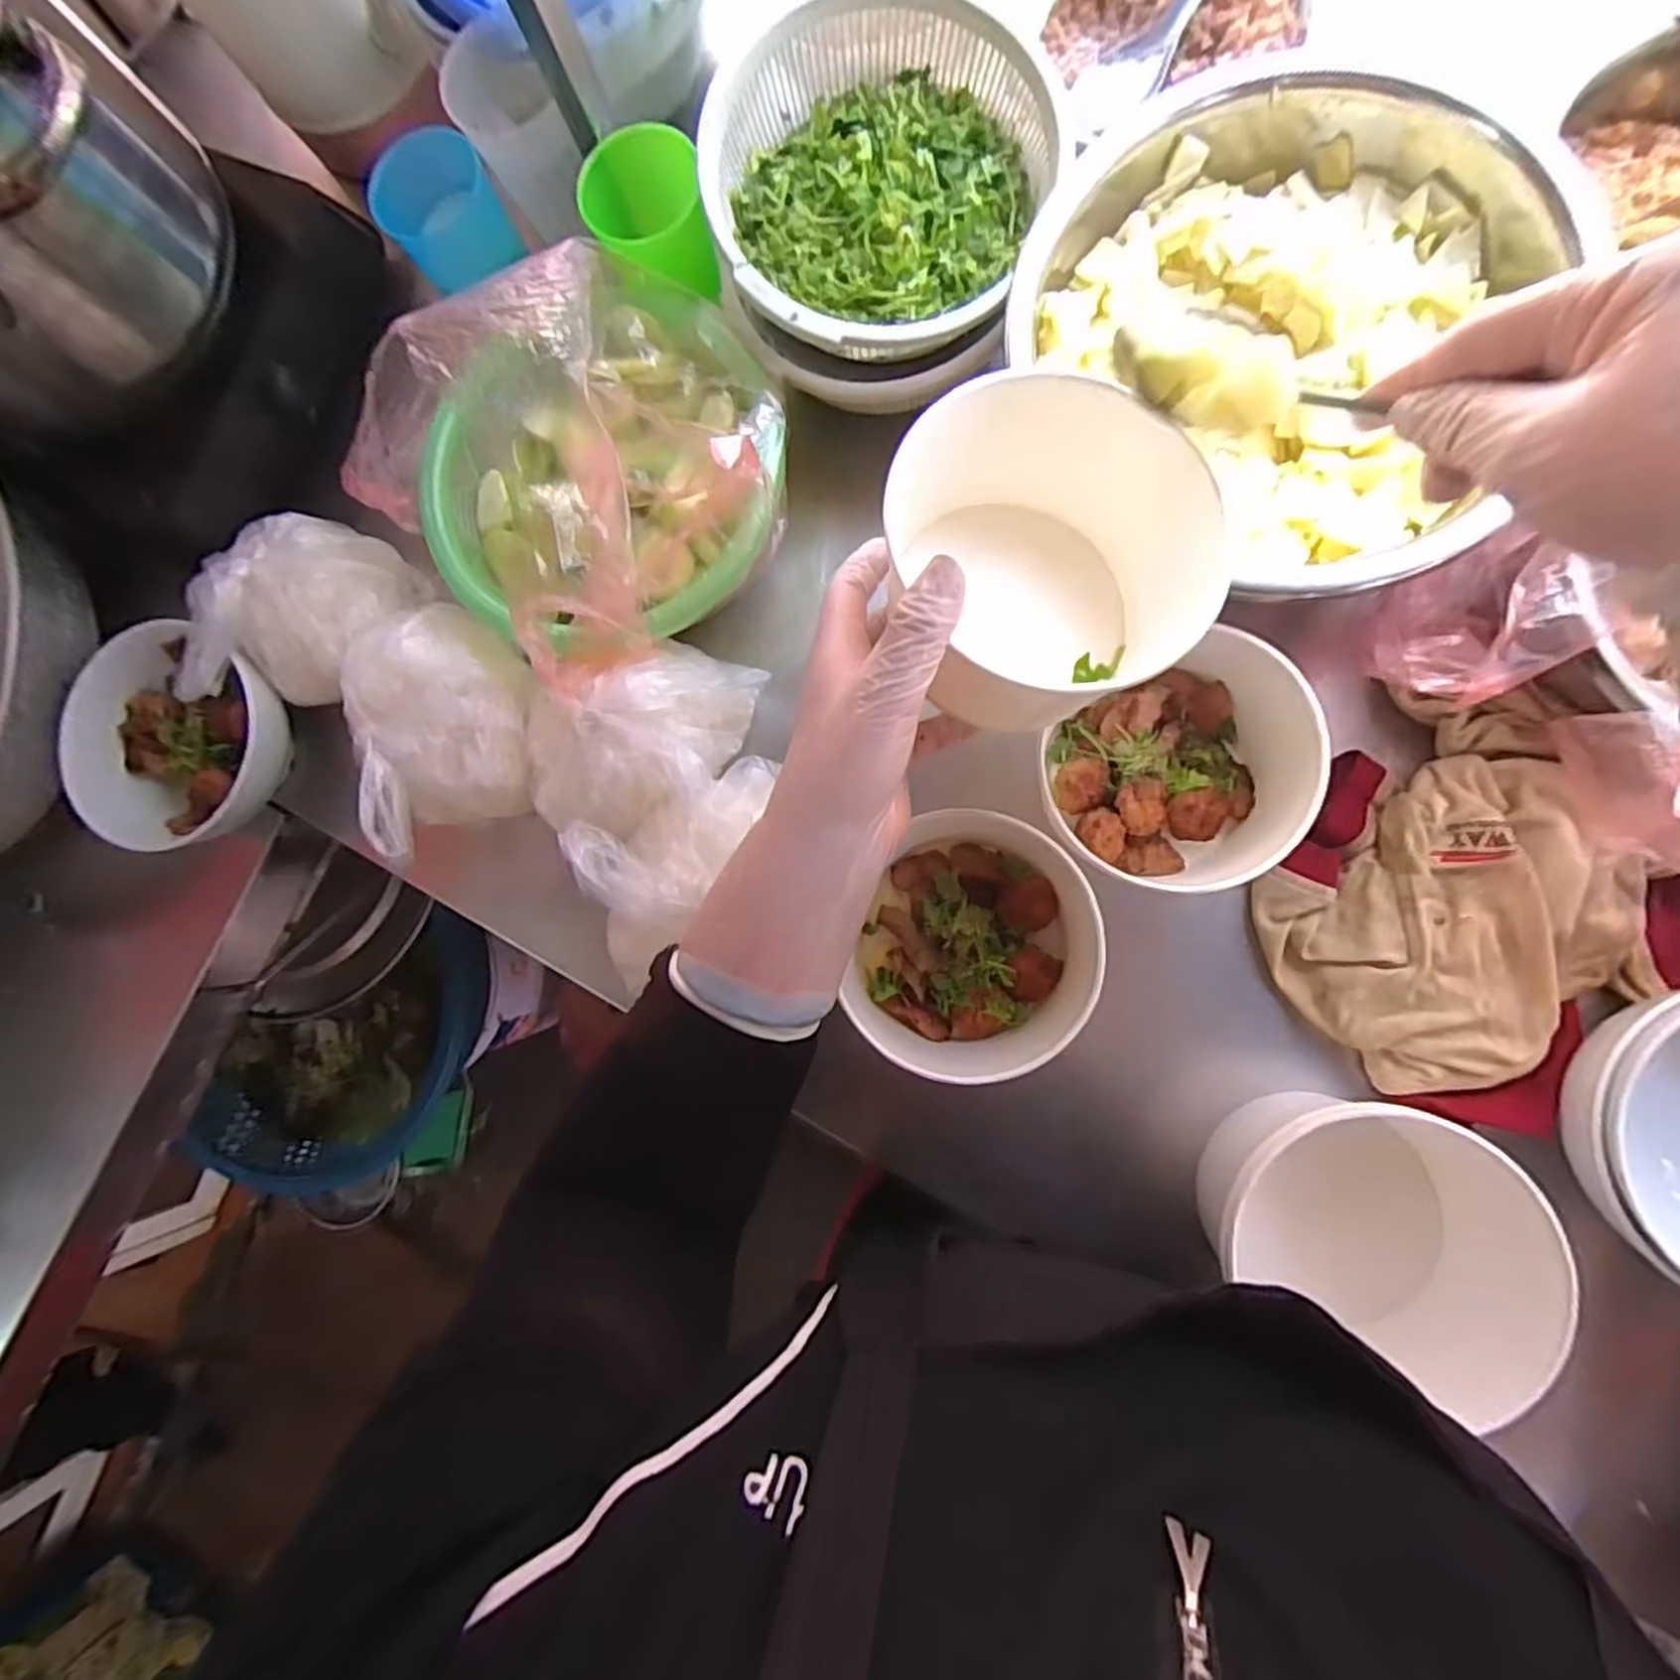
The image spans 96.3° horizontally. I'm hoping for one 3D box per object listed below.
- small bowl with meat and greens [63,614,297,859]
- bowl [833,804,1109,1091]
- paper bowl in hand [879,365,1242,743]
[{"bbox_3d":[-0.443,-0.069,0.505,0.135,0.061,0.147,-1,84,8],"label":"small bowl with meat and greens"},{"bbox_3d":[0.077,0.056,0.426,0.123,0.095,0.142,21,88,10],"label":"bowl"},{"bbox_3d":[0.092,-0.125,0.335,0.125,0.073,0.126,-1,84,8],"label":"paper bowl in hand"}]

